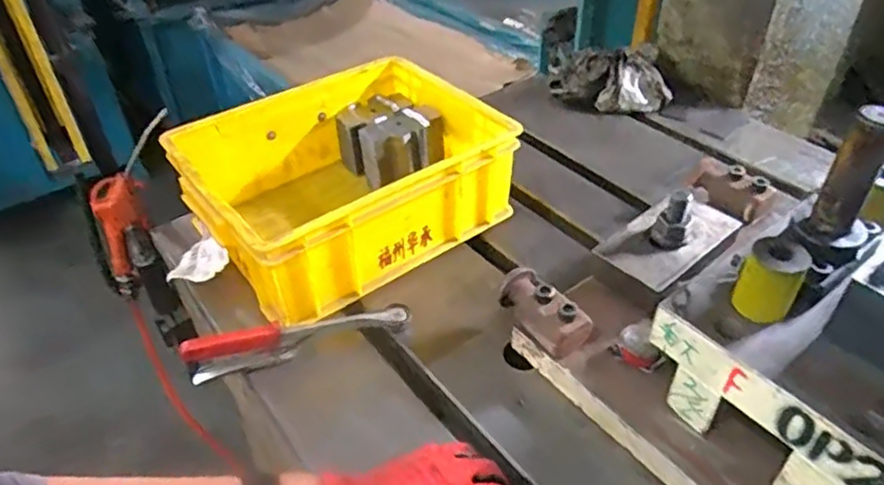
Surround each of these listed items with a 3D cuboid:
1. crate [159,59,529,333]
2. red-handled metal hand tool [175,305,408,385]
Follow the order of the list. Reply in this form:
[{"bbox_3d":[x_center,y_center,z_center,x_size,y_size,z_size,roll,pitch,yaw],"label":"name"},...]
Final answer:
[{"bbox_3d":[-0.116,-0.077,0.774,0.341,0.127,0.272,-28,47,-28],"label":"crate"},{"bbox_3d":[-0.138,0.090,0.631,0.214,0.036,0.024,-14,42,-15],"label":"red-handled metal hand tool"}]

